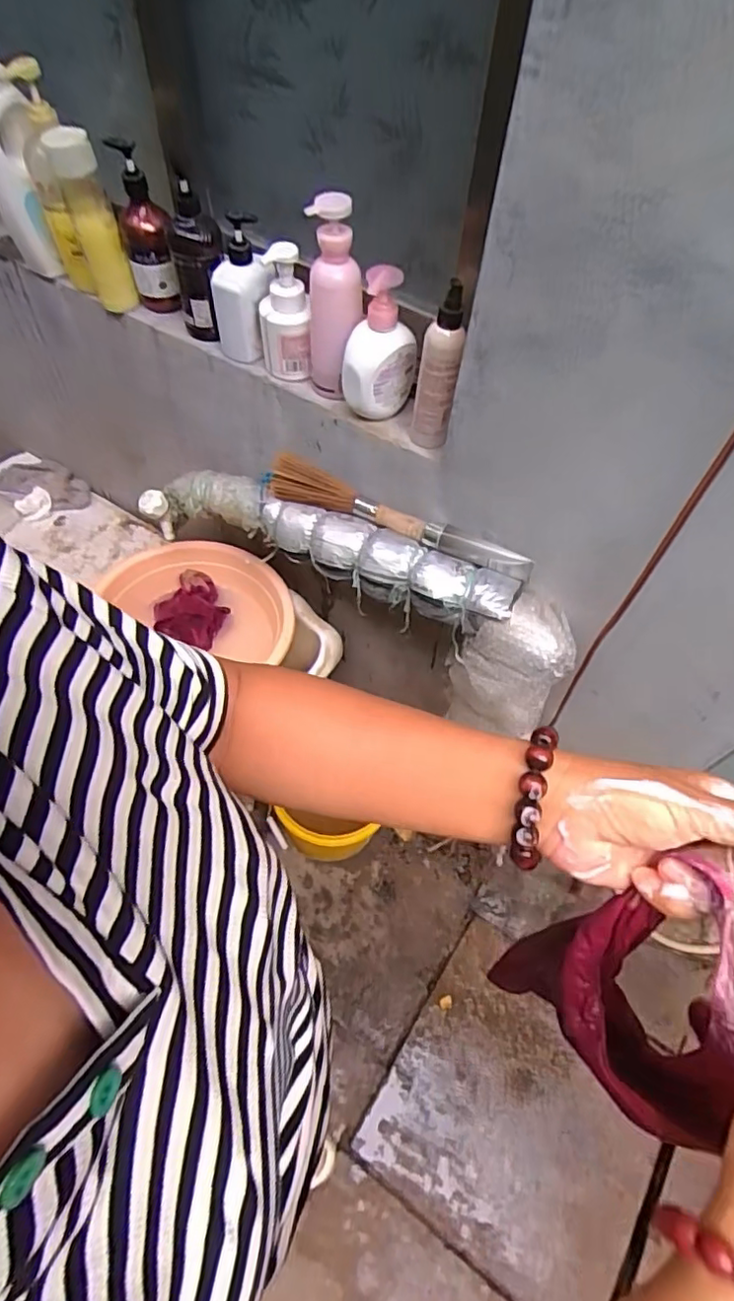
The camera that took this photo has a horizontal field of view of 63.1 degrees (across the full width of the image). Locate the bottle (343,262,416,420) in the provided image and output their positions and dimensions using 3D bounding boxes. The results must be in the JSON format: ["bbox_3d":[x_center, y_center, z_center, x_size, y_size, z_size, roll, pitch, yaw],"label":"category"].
[{"bbox_3d":[0.014,-0.368,0.731,0.086,0.165,0.058,9,58,2],"label":"bottle"}]

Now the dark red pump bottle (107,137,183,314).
[{"bbox_3d":[-0.304,-0.570,0.825,0.066,0.193,0.065,-14,60,-12],"label":"dark red pump bottle"}]

